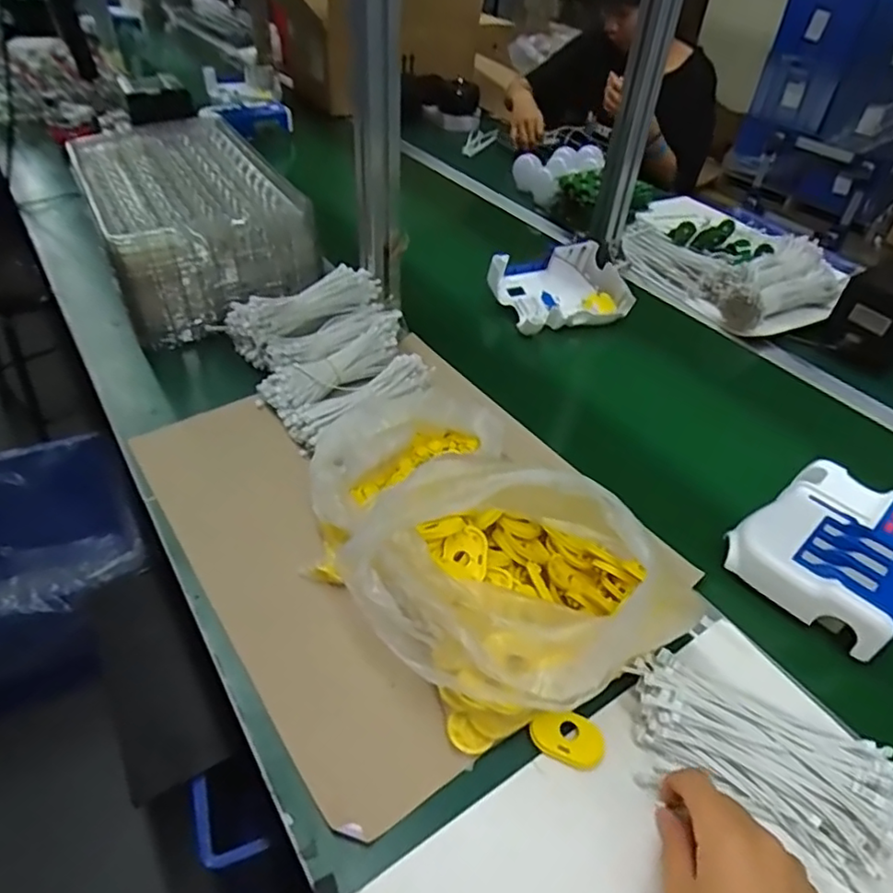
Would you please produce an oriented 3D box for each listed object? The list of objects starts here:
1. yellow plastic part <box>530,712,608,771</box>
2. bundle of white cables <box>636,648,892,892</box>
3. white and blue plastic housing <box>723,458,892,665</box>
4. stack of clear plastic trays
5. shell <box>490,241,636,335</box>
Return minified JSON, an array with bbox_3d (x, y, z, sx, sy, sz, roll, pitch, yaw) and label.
[{"bbox_3d":[0.091,0.218,0.452,0.054,0.005,0.035,24,65,13],"label":"yellow plastic part"},{"bbox_3d":[0.223,0.225,0.435,0.169,0.043,0.095,23,46,16],"label":"bundle of white cables"},{"bbox_3d":[0.367,0.089,0.564,0.180,0.046,0.139,-31,55,-32],"label":"white and blue plastic housing"},{"bbox_3d":[-0.409,-0.385,0.962,0.264,0.136,0.540,-19,50,-24],"label":"stack of clear plastic trays"},{"bbox_3d":[0.169,-0.241,0.922,0.199,0.076,0.150,-10,46,-17],"label":"shell"}]

